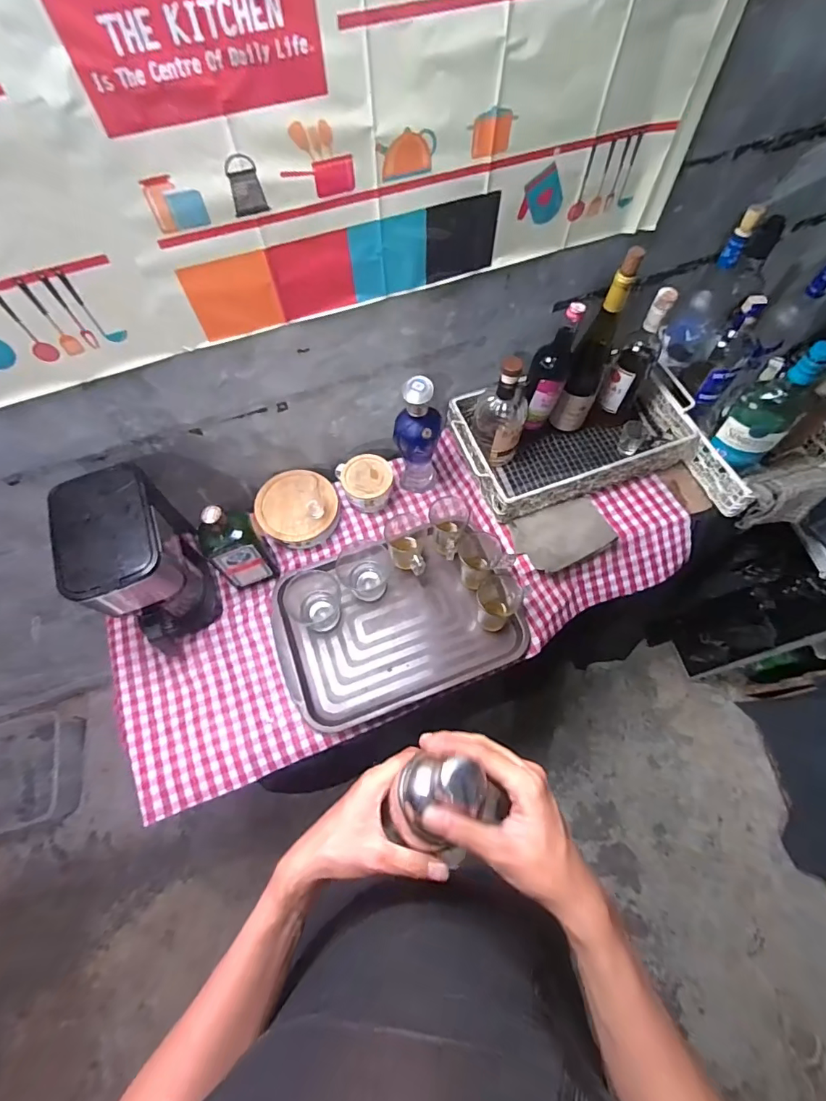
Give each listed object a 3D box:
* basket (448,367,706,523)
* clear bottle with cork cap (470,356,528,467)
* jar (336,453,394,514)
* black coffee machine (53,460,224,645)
[{"bbox_3d":[0.300,-0.227,0.913,0.420,0.102,0.238,-18,66,-8],"label":"basket"},{"bbox_3d":[0.155,-0.235,0.842,0.091,0.225,0.092,12,65,6],"label":"clear bottle with cork cap"},{"bbox_3d":[-0.089,-0.133,0.926,0.094,0.063,0.098,0,65,0],"label":"jar"},{"bbox_3d":[-0.433,0.026,0.764,0.136,0.254,0.186,-23,67,-10],"label":"black coffee machine"}]

